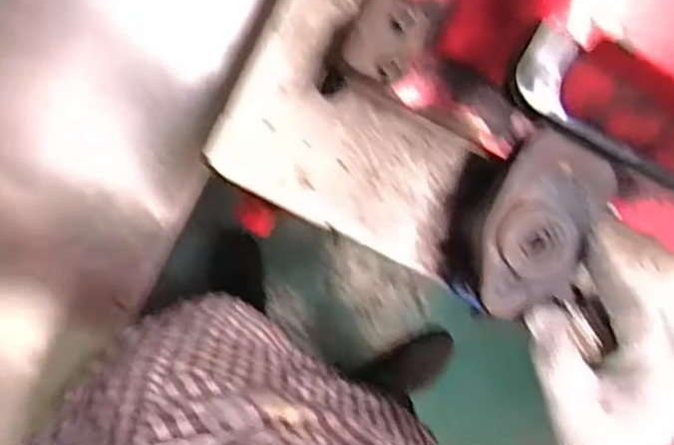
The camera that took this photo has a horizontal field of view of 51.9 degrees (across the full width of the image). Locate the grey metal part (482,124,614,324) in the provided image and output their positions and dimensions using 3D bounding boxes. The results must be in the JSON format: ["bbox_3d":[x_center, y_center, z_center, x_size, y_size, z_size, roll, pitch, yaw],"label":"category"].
[{"bbox_3d":[0.125,0.005,0.425,0.068,0.015,0.111,29,94,-9],"label":"grey metal part"}]

